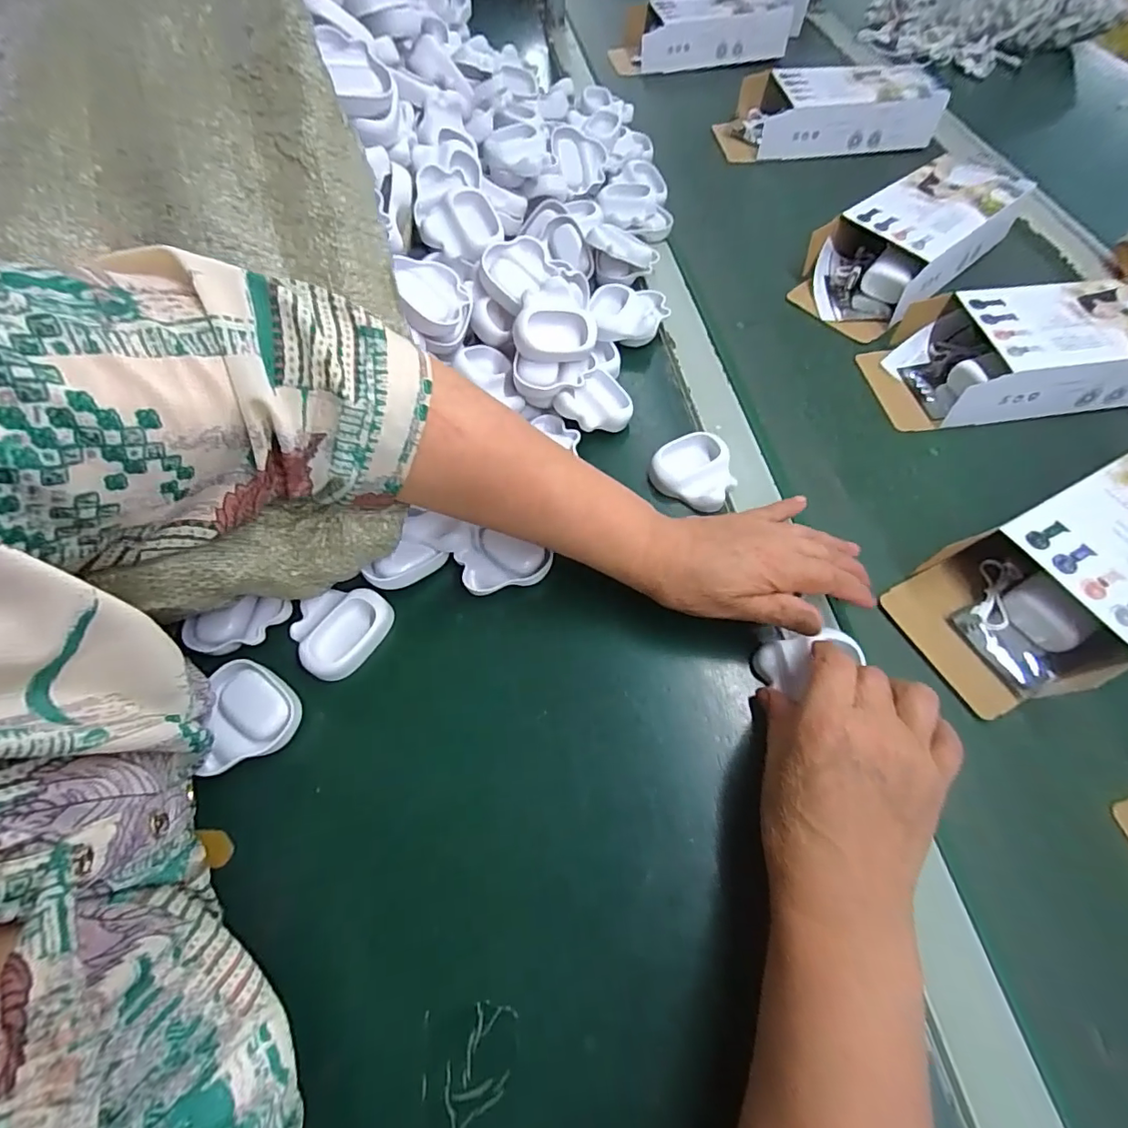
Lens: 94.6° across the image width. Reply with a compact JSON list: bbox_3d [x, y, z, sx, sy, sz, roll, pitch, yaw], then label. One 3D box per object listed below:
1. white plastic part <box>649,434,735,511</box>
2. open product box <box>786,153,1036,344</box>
[{"bbox_3d":[0.103,-0.073,0.402,0.062,0.017,0.057,0,61,0],"label":"white plastic part"},{"bbox_3d":[0.331,-0.312,0.510,0.228,0.069,0.106,-36,66,-18],"label":"open product box"}]

